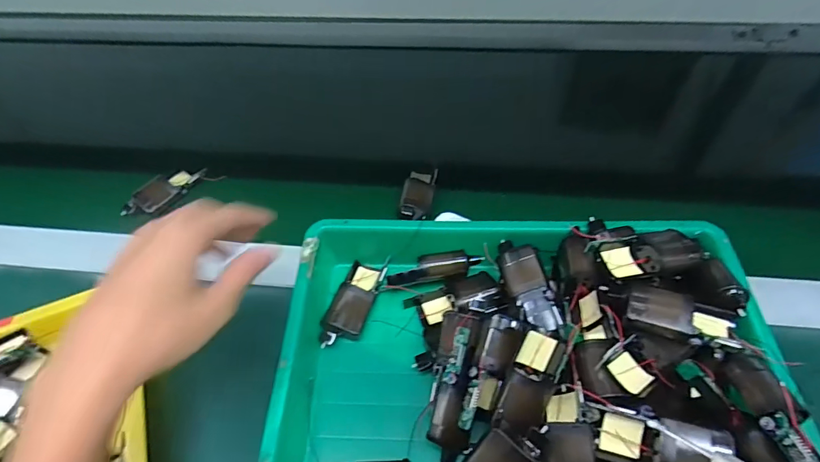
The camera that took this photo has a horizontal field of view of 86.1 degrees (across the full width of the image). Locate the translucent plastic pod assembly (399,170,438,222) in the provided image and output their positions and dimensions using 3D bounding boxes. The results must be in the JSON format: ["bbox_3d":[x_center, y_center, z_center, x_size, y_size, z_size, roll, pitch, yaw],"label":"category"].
[{"bbox_3d":[0.010,-0.043,0.507,0.034,0.016,0.075,5,54,7],"label":"translucent plastic pod assembly"}]

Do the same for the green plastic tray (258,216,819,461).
[{"bbox_3d":[0.085,0.104,0.350,0.364,0.096,0.247,0,55,3],"label":"green plastic tray"}]

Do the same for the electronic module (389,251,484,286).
[{"bbox_3d":[0.023,0.036,0.411,0.088,0.023,0.017,-12,54,-6],"label":"electronic module"}]

